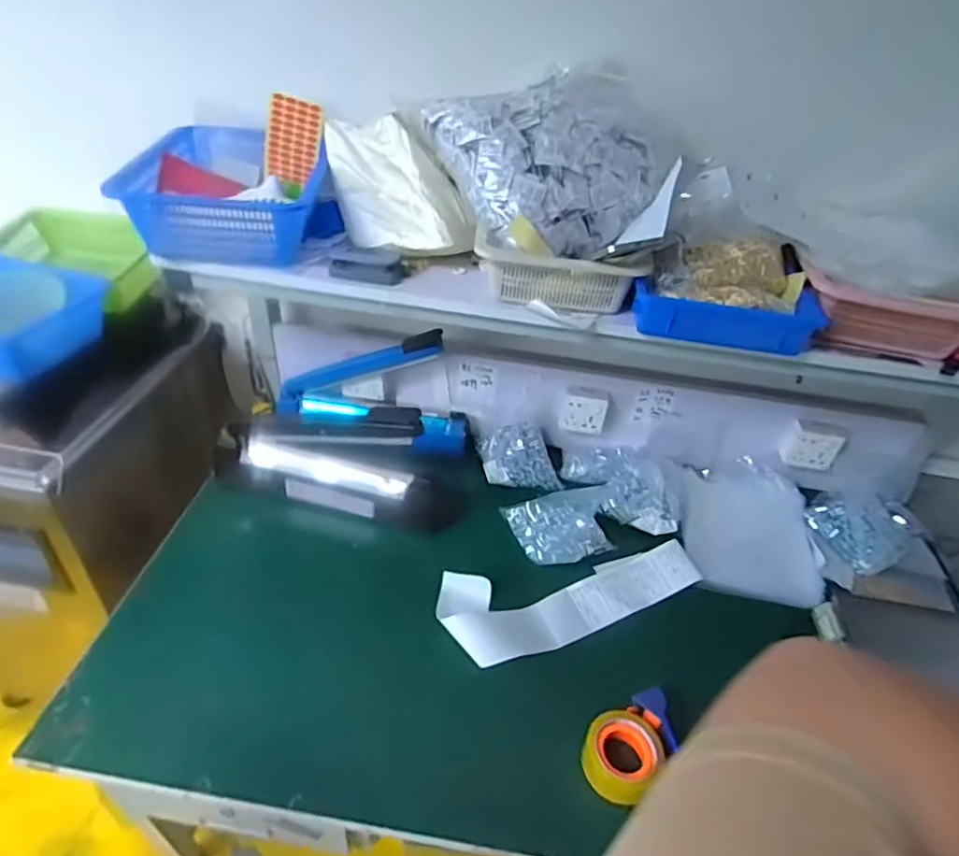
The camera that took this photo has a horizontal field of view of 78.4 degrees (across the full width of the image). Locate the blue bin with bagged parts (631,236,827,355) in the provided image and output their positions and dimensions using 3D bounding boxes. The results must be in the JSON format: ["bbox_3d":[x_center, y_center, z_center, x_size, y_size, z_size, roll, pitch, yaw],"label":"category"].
[{"bbox_3d":[0.339,-0.184,0.822,0.246,0.101,0.171,4,39,-5],"label":"blue bin with bagged parts"}]

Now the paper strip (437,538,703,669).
[{"bbox_3d":[0.162,0.284,0.982,0.463,0.062,0.142,-4,40,-14],"label":"paper strip"}]

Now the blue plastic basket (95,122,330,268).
[{"bbox_3d":[-0.384,-0.362,0.903,0.260,0.110,0.286,1,39,-8],"label":"blue plastic basket"}]

